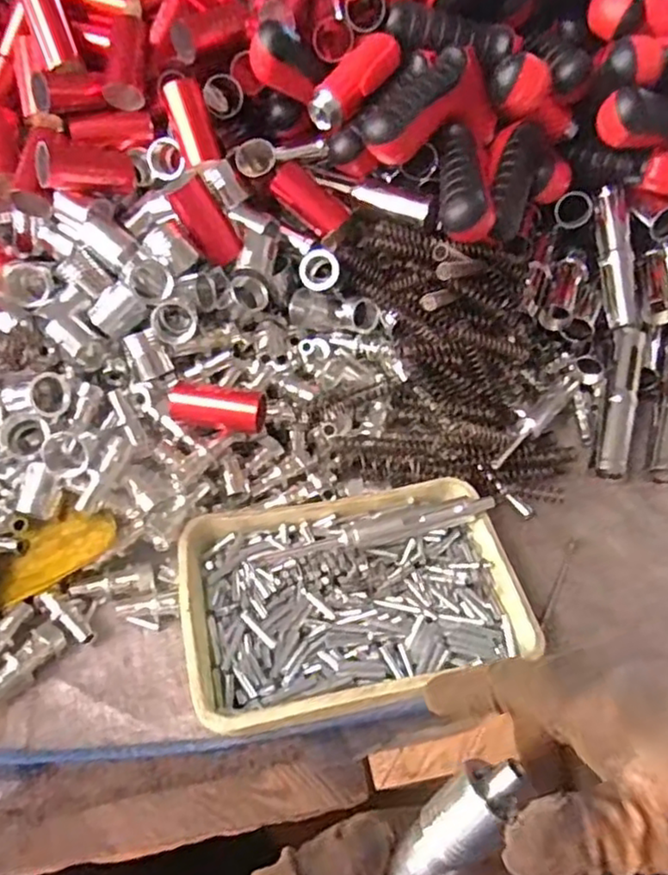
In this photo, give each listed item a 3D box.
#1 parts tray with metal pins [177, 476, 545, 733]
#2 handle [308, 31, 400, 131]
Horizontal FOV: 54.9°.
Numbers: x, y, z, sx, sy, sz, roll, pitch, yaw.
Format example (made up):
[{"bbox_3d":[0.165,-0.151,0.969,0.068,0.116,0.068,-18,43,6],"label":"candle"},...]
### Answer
[{"bbox_3d":[0.012,0.101,0.404,0.204,0.037,0.136,-7,51,-11],"label":"parts tray with metal pins"},{"bbox_3d":[0.017,-0.277,0.499,0.084,0.025,0.028,-47,63,-1],"label":"handle"}]

